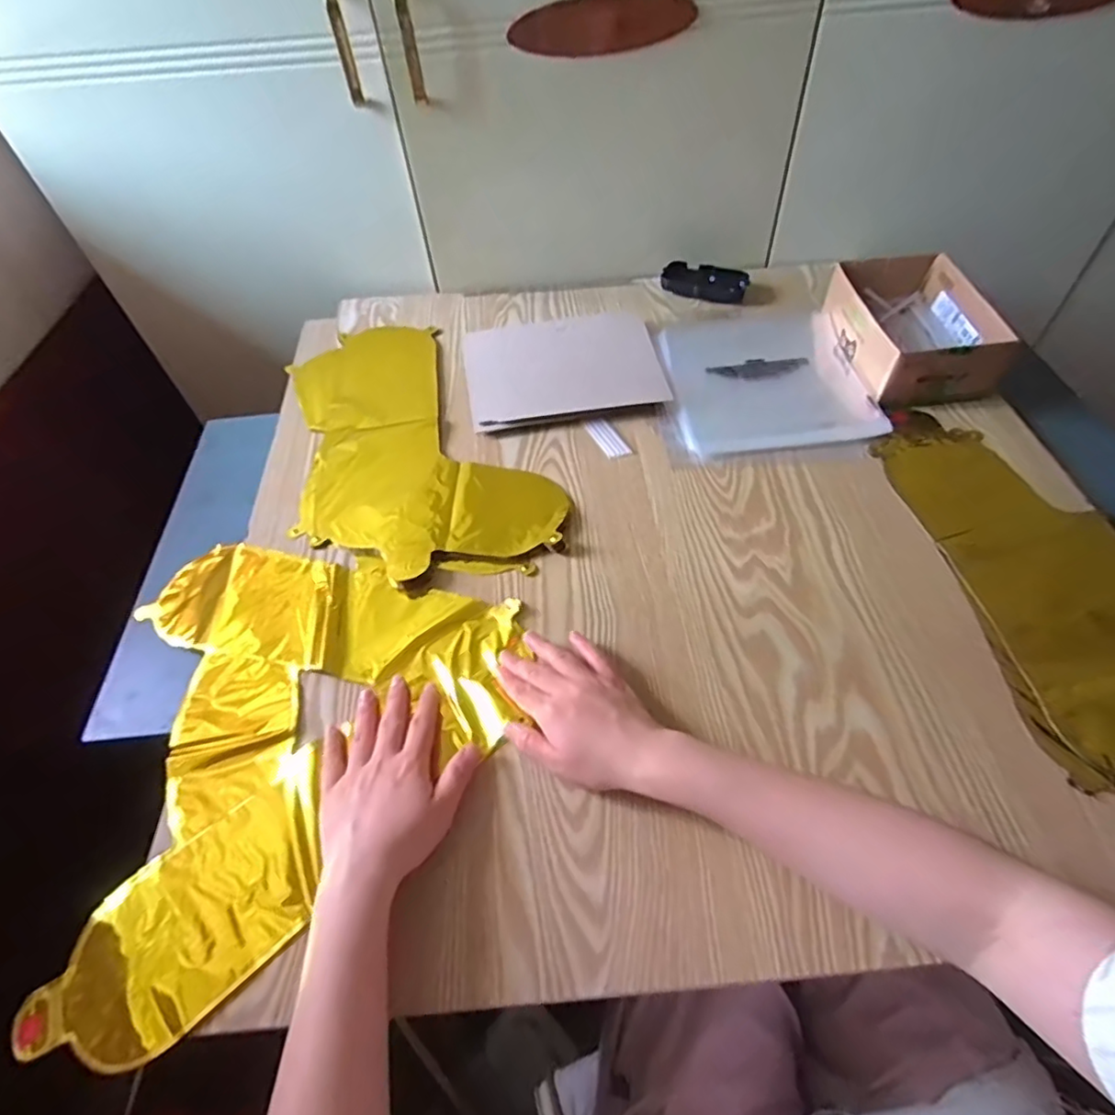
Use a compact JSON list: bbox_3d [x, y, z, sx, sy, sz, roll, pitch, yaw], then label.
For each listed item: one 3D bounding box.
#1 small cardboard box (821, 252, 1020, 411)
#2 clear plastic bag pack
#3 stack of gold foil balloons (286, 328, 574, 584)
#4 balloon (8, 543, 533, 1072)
[{"bbox_3d":[0.406,-0.267,0.707,0.134,0.067,0.195,-5,53,-1],"label":"small cardboard box"},{"bbox_3d":[0.222,-0.213,0.696,0.230,0.015,0.241,-6,53,-3],"label":"clear plastic bag pack"},{"bbox_3d":[-0.169,-0.126,0.659,0.231,0.016,0.410,-21,55,-14],"label":"stack of gold foil balloons"},{"bbox_3d":[-0.194,0.132,0.487,0.326,0.027,0.373,-8,53,-4],"label":"balloon"}]

